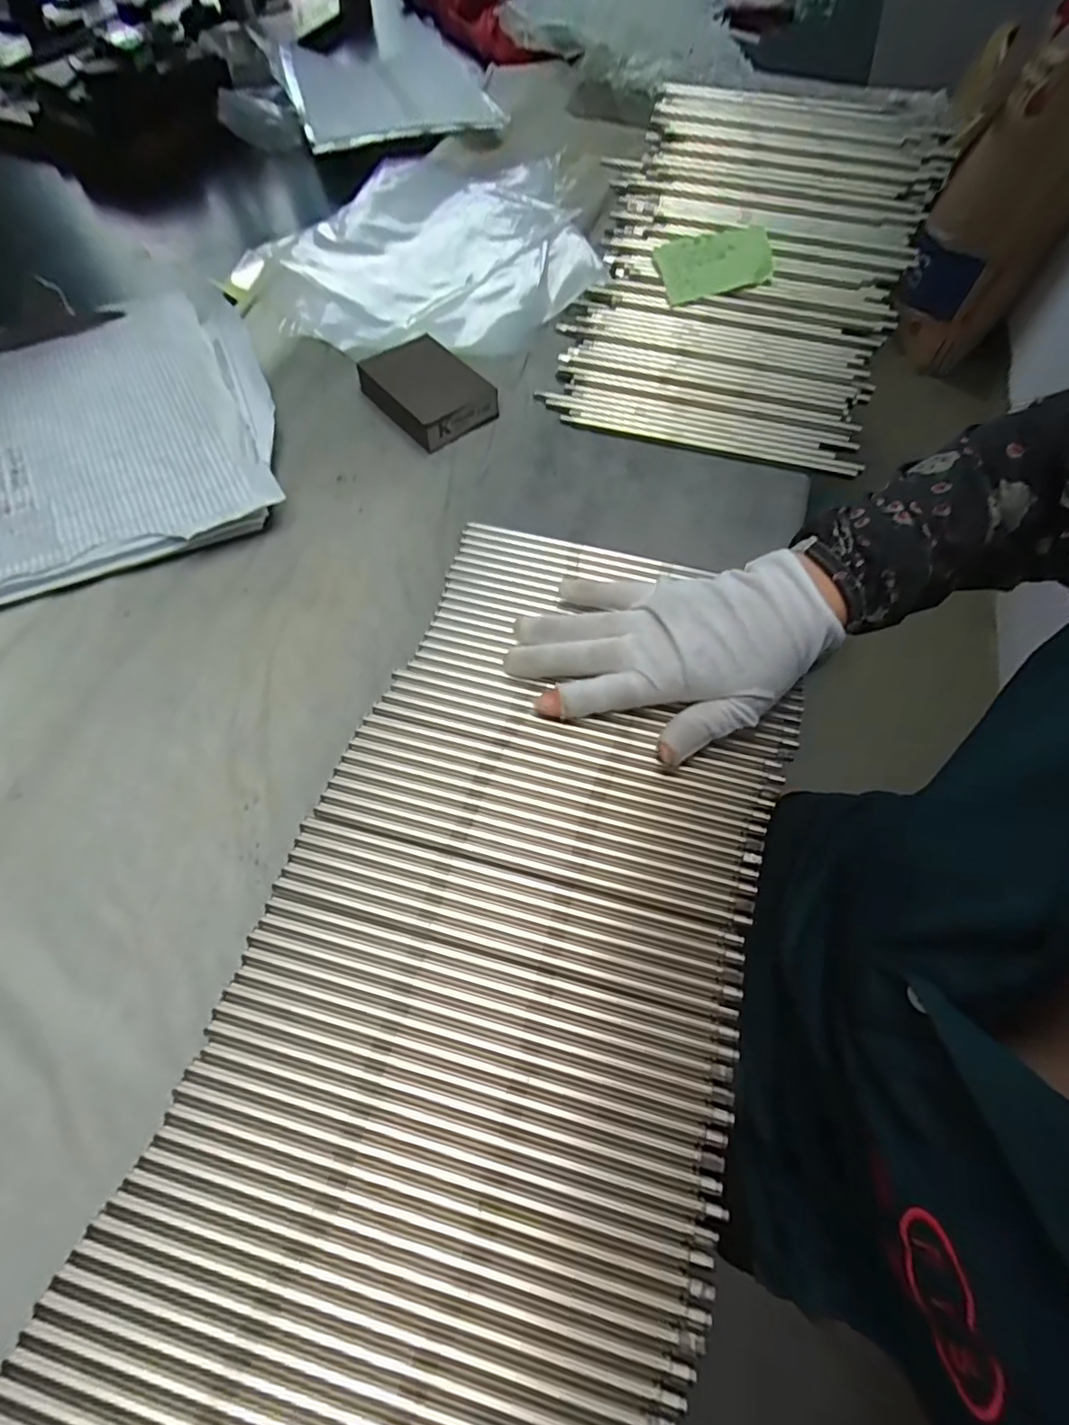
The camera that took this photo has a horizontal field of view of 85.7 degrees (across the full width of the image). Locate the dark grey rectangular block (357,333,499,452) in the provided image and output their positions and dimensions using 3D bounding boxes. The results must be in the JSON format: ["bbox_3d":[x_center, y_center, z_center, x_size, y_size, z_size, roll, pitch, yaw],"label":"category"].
[{"bbox_3d":[-0.085,-0.257,0.454,0.071,0.024,0.105,-35,69,-18],"label":"dark grey rectangular block"}]

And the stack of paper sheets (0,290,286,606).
[{"bbox_3d":[-0.325,-0.221,0.428,0.237,0.024,0.311,-21,65,-12],"label":"stack of paper sheets"}]

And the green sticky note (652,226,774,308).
[{"bbox_3d":[0.155,-0.383,0.489,0.093,0.010,0.067,-7,73,5],"label":"green sticky note"}]

